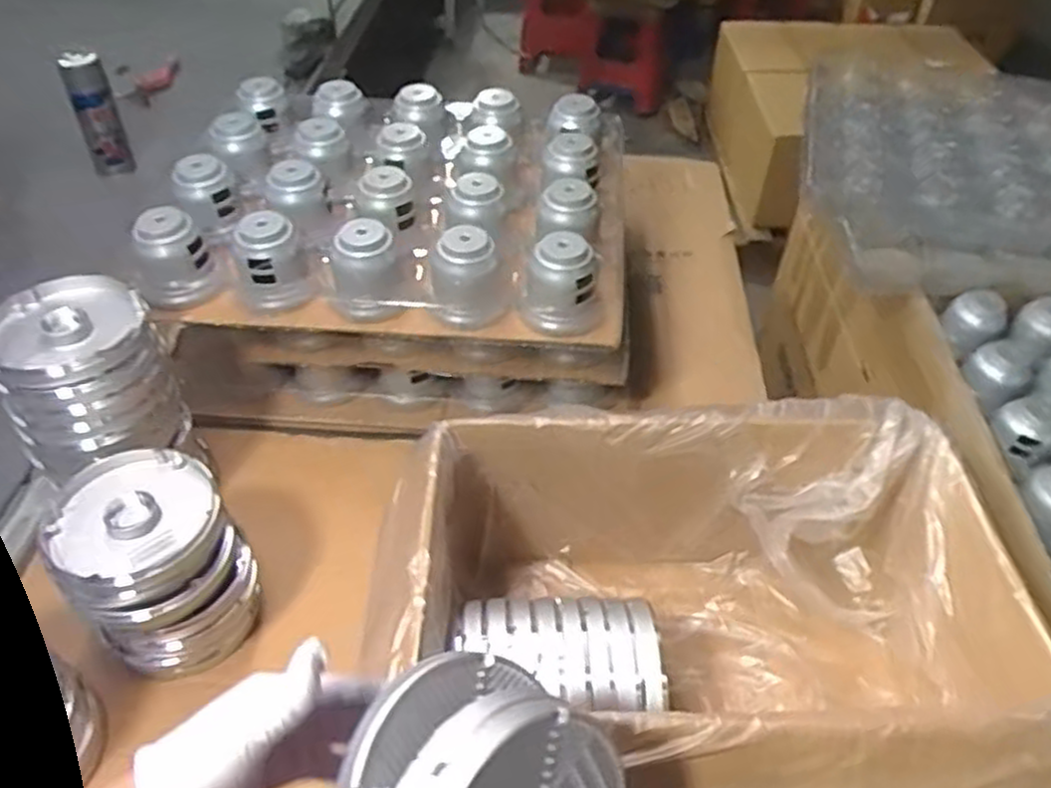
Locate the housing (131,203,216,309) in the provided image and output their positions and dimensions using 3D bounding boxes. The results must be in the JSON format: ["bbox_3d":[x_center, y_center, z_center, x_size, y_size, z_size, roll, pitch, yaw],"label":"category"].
[{"bbox_3d":[-0.373,-0.143,0.830,0.076,0.078,0.076,-17,48,-19],"label":"housing"}]

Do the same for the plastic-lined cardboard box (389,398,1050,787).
[{"bbox_3d":[0.141,0.213,0.650,0.454,0.216,0.337,-1,45,-3],"label":"plastic-lined cardboard box"}]

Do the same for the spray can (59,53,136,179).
[{"bbox_3d":[-0.678,-0.434,1.254,0.067,0.189,0.064,-23,50,-23],"label":"spray can"}]

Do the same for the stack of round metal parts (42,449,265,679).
[{"bbox_3d":[-0.332,0.152,0.716,0.138,0.165,0.147,-26,51,-25],"label":"stack of round metal parts"}]

